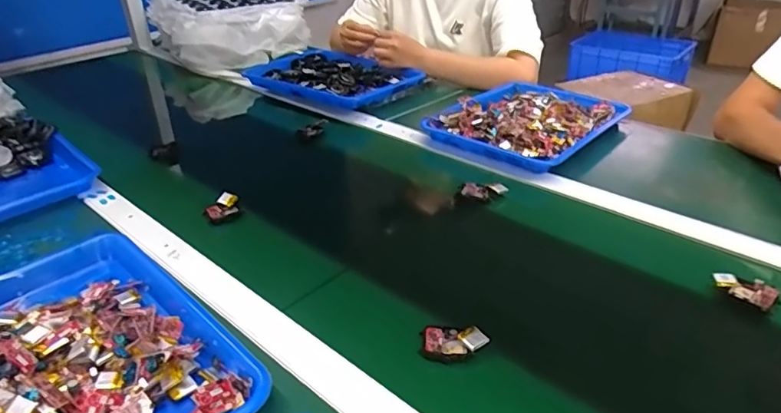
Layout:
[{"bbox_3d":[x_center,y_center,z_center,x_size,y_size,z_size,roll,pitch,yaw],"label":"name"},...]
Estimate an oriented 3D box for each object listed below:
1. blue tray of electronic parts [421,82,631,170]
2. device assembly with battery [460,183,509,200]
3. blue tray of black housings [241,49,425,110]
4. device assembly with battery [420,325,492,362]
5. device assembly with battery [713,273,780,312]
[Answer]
[{"bbox_3d":[0.246,-0.153,0.904,0.243,0.033,0.311,24,40,36],"label":"blue tray of electronic parts"},{"bbox_3d":[0.128,-0.024,0.704,0.063,0.018,0.024,4,32,10],"label":"device assembly with battery"},{"bbox_3d":[-0.138,-0.281,1.124,0.362,0.044,0.232,23,39,34],"label":"blue tray of black housings"},{"bbox_3d":[0.058,0.122,0.470,0.058,0.021,0.034,3,31,8],"label":"device assembly with battery"},{"bbox_3d":[0.355,0.083,0.518,0.055,0.016,0.025,24,40,36],"label":"device assembly with battery"}]

